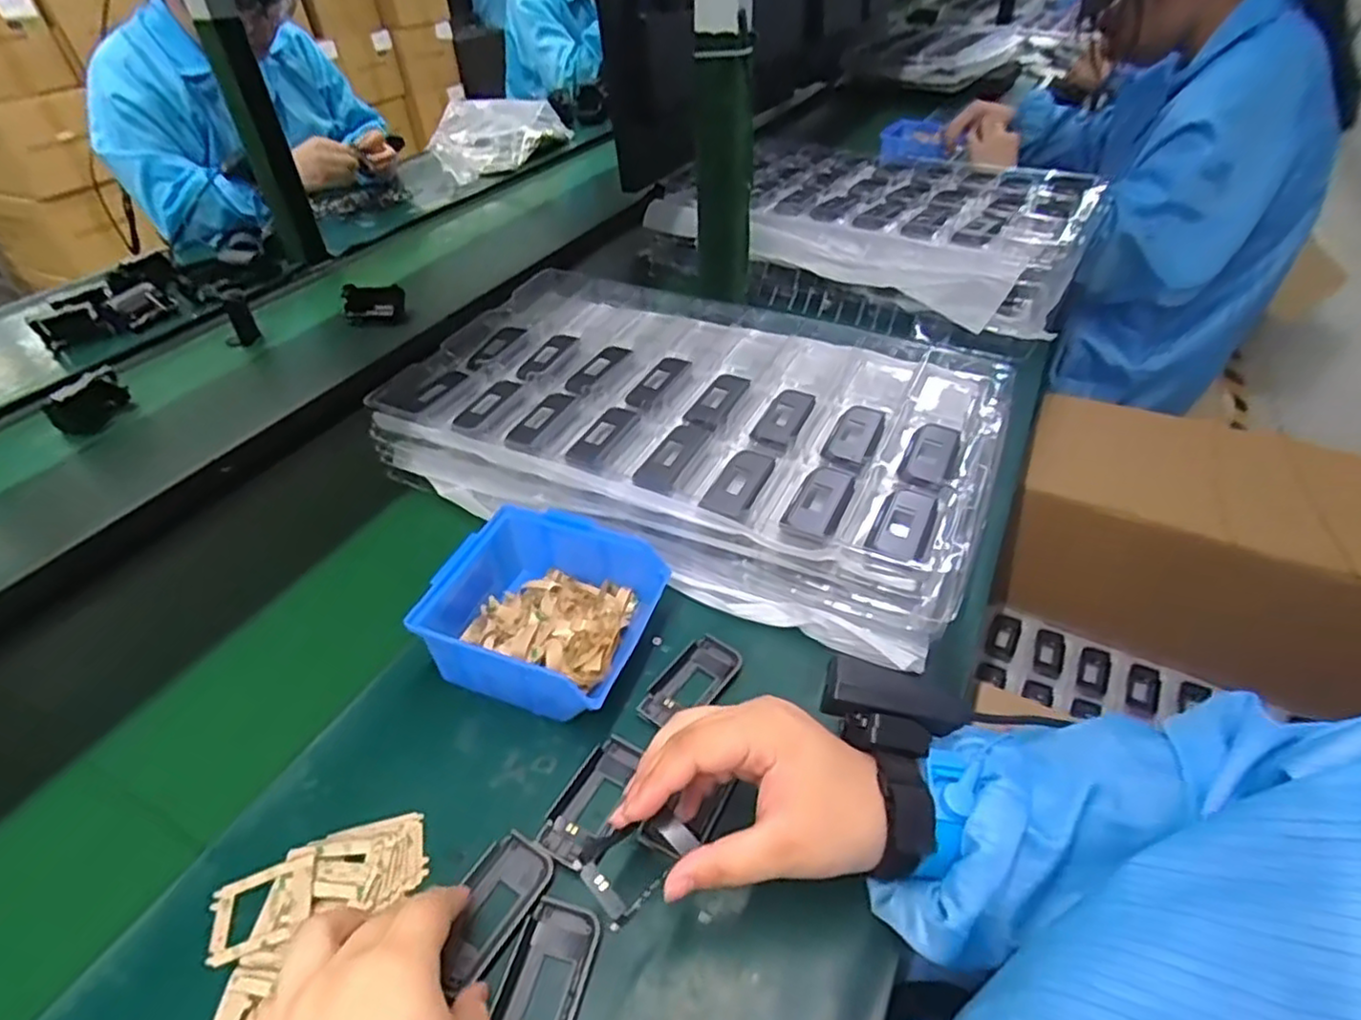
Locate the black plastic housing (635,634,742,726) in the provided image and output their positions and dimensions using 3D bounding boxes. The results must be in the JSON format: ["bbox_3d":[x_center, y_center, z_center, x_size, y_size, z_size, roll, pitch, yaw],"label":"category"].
[{"bbox_3d":[0.006,0.117,0.460,0.038,0.010,0.076,30,51,33],"label":"black plastic housing"}]

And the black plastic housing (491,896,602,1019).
[{"bbox_3d":[-0.067,0.232,0.331,0.040,0.005,0.076,8,42,13],"label":"black plastic housing"}]

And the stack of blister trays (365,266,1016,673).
[{"bbox_3d":[0.004,-0.092,0.621,0.523,0.064,0.318,17,45,22],"label":"stack of blister trays"}]

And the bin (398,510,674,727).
[{"bbox_3d":[-0.093,0.071,0.468,0.135,0.063,0.139,13,44,16],"label":"bin"}]

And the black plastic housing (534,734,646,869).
[{"bbox_3d":[-0.054,0.167,0.401,0.030,0.005,0.077,16,45,21],"label":"black plastic housing"}]

